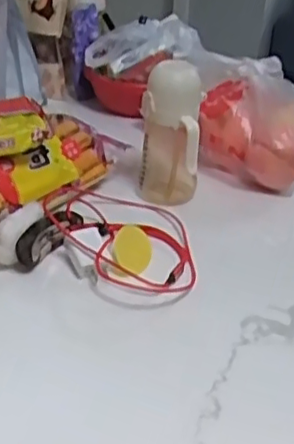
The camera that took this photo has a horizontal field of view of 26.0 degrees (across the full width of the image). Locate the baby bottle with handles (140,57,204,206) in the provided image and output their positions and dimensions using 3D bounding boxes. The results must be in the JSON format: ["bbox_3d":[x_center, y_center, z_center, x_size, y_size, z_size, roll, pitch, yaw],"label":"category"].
[{"bbox_3d":[0.029,-0.107,0.781,0.073,0.170,0.062,5,32,2],"label":"baby bottle with handles"}]

